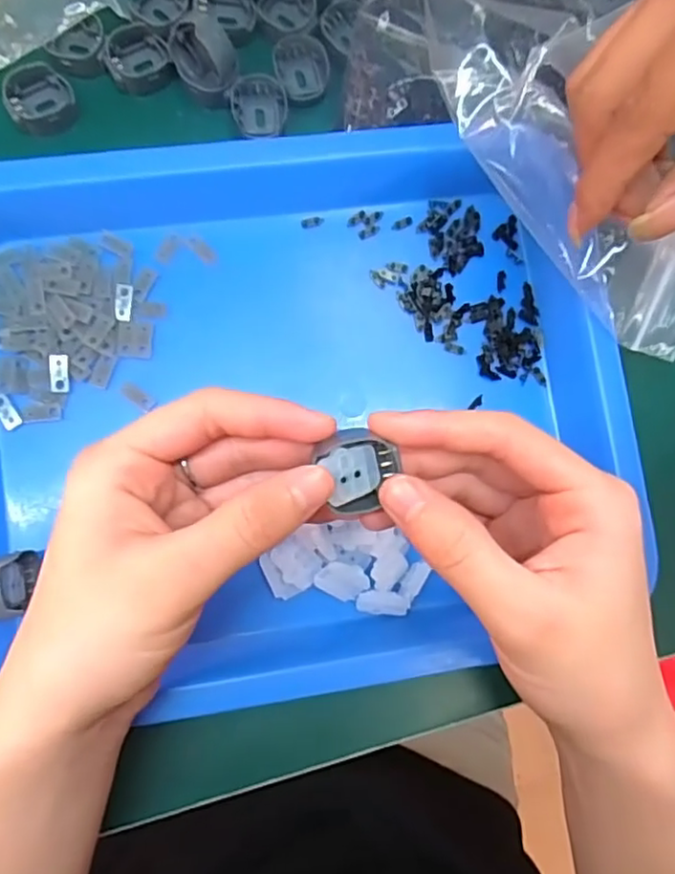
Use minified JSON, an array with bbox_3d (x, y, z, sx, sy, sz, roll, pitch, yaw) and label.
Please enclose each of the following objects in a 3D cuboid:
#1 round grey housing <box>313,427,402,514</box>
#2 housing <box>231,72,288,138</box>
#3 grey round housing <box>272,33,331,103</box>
[{"bbox_3d":[0.007,0.011,0.203,0.024,0.010,0.027,-22,86,-6],"label":"round grey housing"},{"bbox_3d":[-0.036,-0.154,0.295,0.025,0.010,0.025,1,83,-4],"label":"housing"},{"bbox_3d":[-0.017,-0.173,0.297,0.025,0.006,0.030,-4,83,-5],"label":"grey round housing"}]

